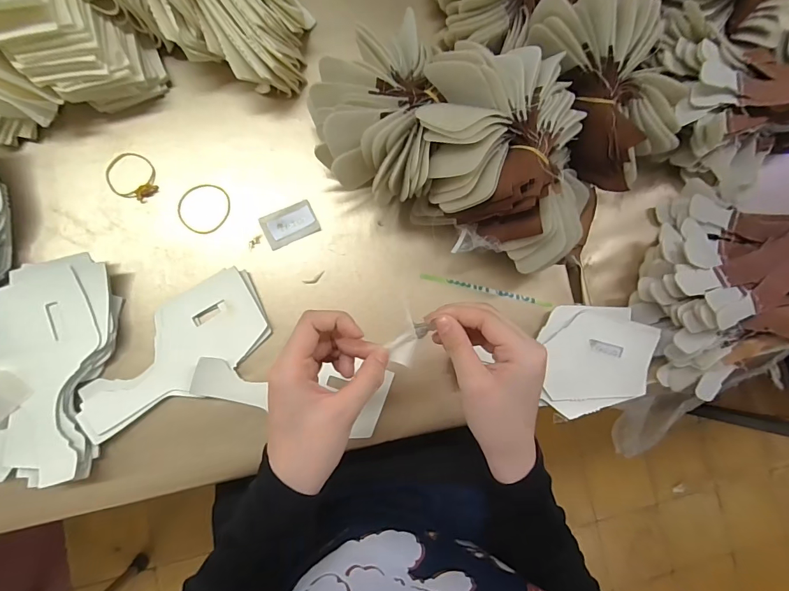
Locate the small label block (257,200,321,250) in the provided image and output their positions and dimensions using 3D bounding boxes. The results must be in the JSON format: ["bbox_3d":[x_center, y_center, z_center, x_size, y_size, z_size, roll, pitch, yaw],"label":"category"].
[{"bbox_3d":[-0.107,-0.073,0.404,0.053,0.006,0.034,-25,90,-8],"label":"small label block"}]

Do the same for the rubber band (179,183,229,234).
[{"bbox_3d":[-0.191,-0.088,0.397,0.048,0.004,0.052,0,87,-8],"label":"rubber band"}]

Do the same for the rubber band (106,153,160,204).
[{"bbox_3d":[-0.260,-0.119,0.392,0.050,0.009,0.045,19,84,-6],"label":"rubber band"}]

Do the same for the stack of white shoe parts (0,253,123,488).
[{"bbox_3d":[-0.315,0.065,0.359,0.097,0.025,0.195,6,86,-7],"label":"stack of white shoe parts"}]

